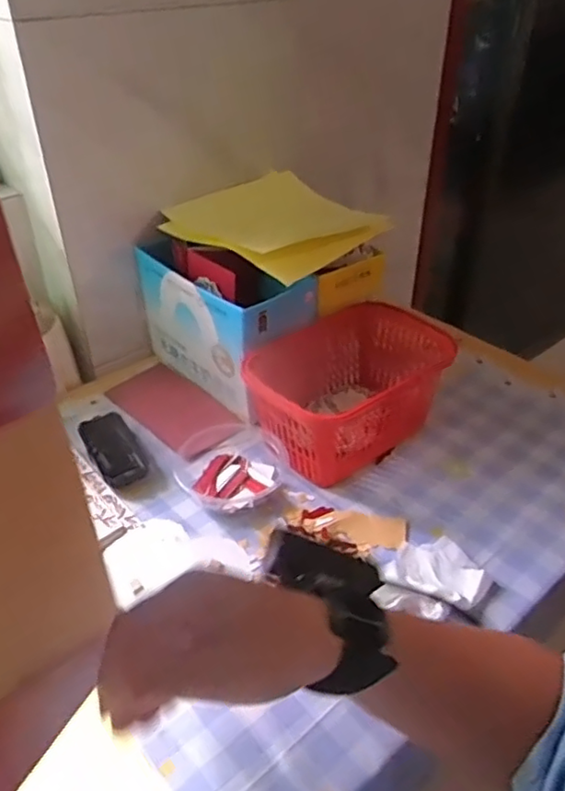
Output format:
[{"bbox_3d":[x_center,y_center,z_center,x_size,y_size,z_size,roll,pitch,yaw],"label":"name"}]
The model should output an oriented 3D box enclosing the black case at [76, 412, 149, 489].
[{"bbox_3d":[-0.187,0.059,0.693,0.055,0.028,0.103,-20,41,-24],"label":"black case"}]

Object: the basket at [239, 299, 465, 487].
[{"bbox_3d":[0.070,-0.007,0.709,0.214,0.116,0.129,-28,45,-31],"label":"basket"}]

